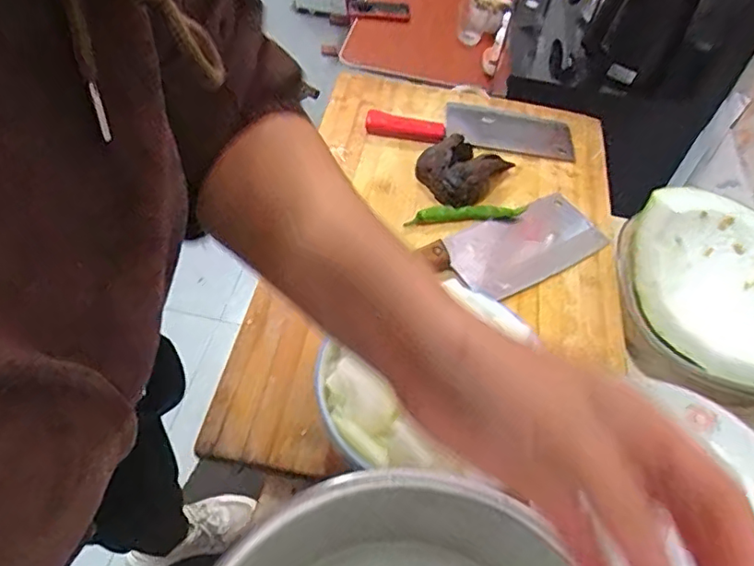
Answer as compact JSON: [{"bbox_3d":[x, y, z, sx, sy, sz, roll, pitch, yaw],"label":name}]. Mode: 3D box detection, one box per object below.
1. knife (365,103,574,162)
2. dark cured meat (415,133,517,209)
[{"bbox_3d":[0.121,-0.202,0.762,0.260,0.024,0.098,11,51,2],"label":"knife"},{"bbox_3d":[0.094,-0.133,0.684,0.091,0.032,0.094,31,54,18],"label":"dark cured meat"}]

